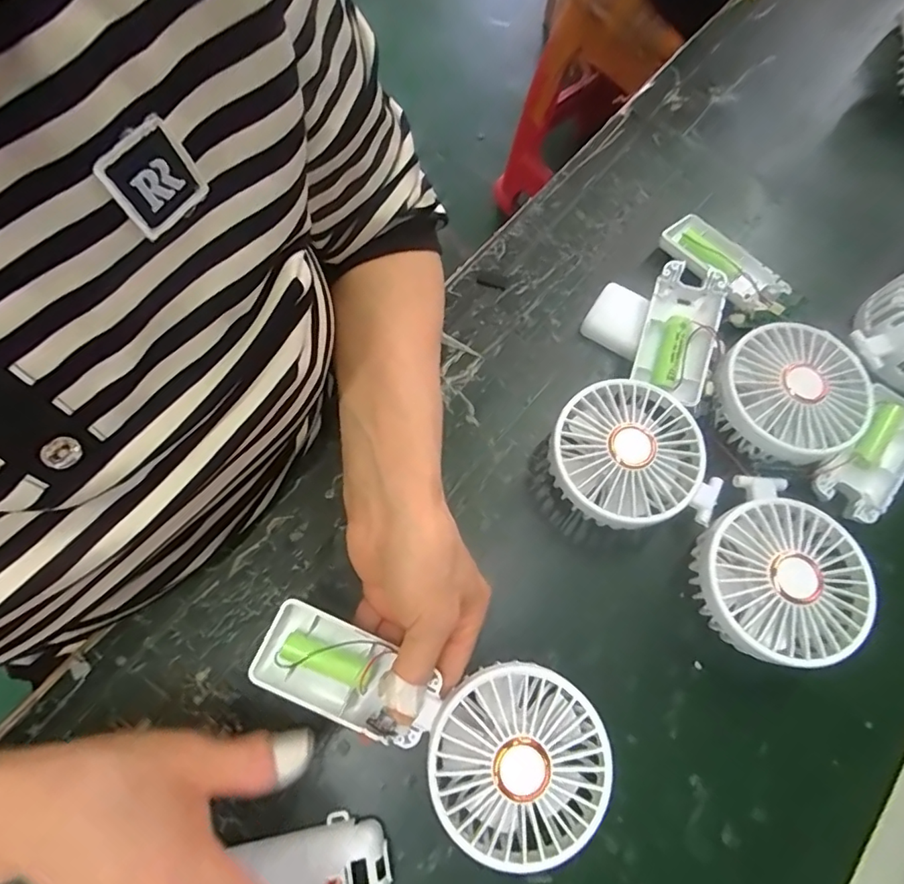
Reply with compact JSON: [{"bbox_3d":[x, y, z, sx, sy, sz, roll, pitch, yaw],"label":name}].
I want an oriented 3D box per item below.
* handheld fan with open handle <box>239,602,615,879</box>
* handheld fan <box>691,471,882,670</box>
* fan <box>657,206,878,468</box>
[{"bbox_3d":[-0.012,0.139,0.268,0.178,0.034,0.084,22,72,13],"label":"handheld fan with open handle"},{"bbox_3d":[0.181,0.075,0.300,0.090,0.043,0.094,-36,76,-12],"label":"handheld fan"},{"bbox_3d":[0.204,-0.079,0.352,0.091,0.047,0.196,-3,71,-2],"label":"fan"}]

